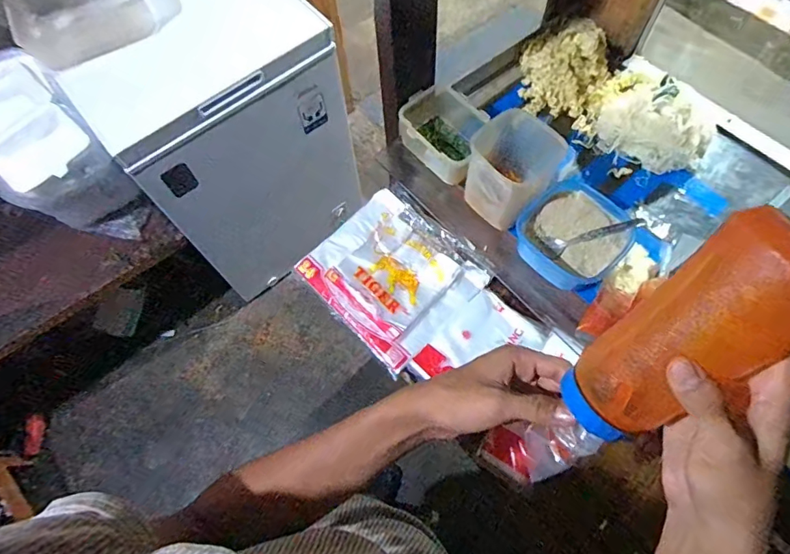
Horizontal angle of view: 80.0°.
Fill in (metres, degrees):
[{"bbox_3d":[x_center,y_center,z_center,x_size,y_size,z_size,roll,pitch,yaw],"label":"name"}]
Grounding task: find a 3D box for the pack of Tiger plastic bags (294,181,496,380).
[{"bbox_3d":[-0.006,-0.011,0.753,0.222,0.039,0.246,-42,70,-15],"label":"pack of Tiger plastic bags"}]

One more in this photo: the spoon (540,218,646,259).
[{"bbox_3d":[0.240,-0.050,0.575,0.118,0.010,0.027,-17,65,11],"label":"spoon"}]

